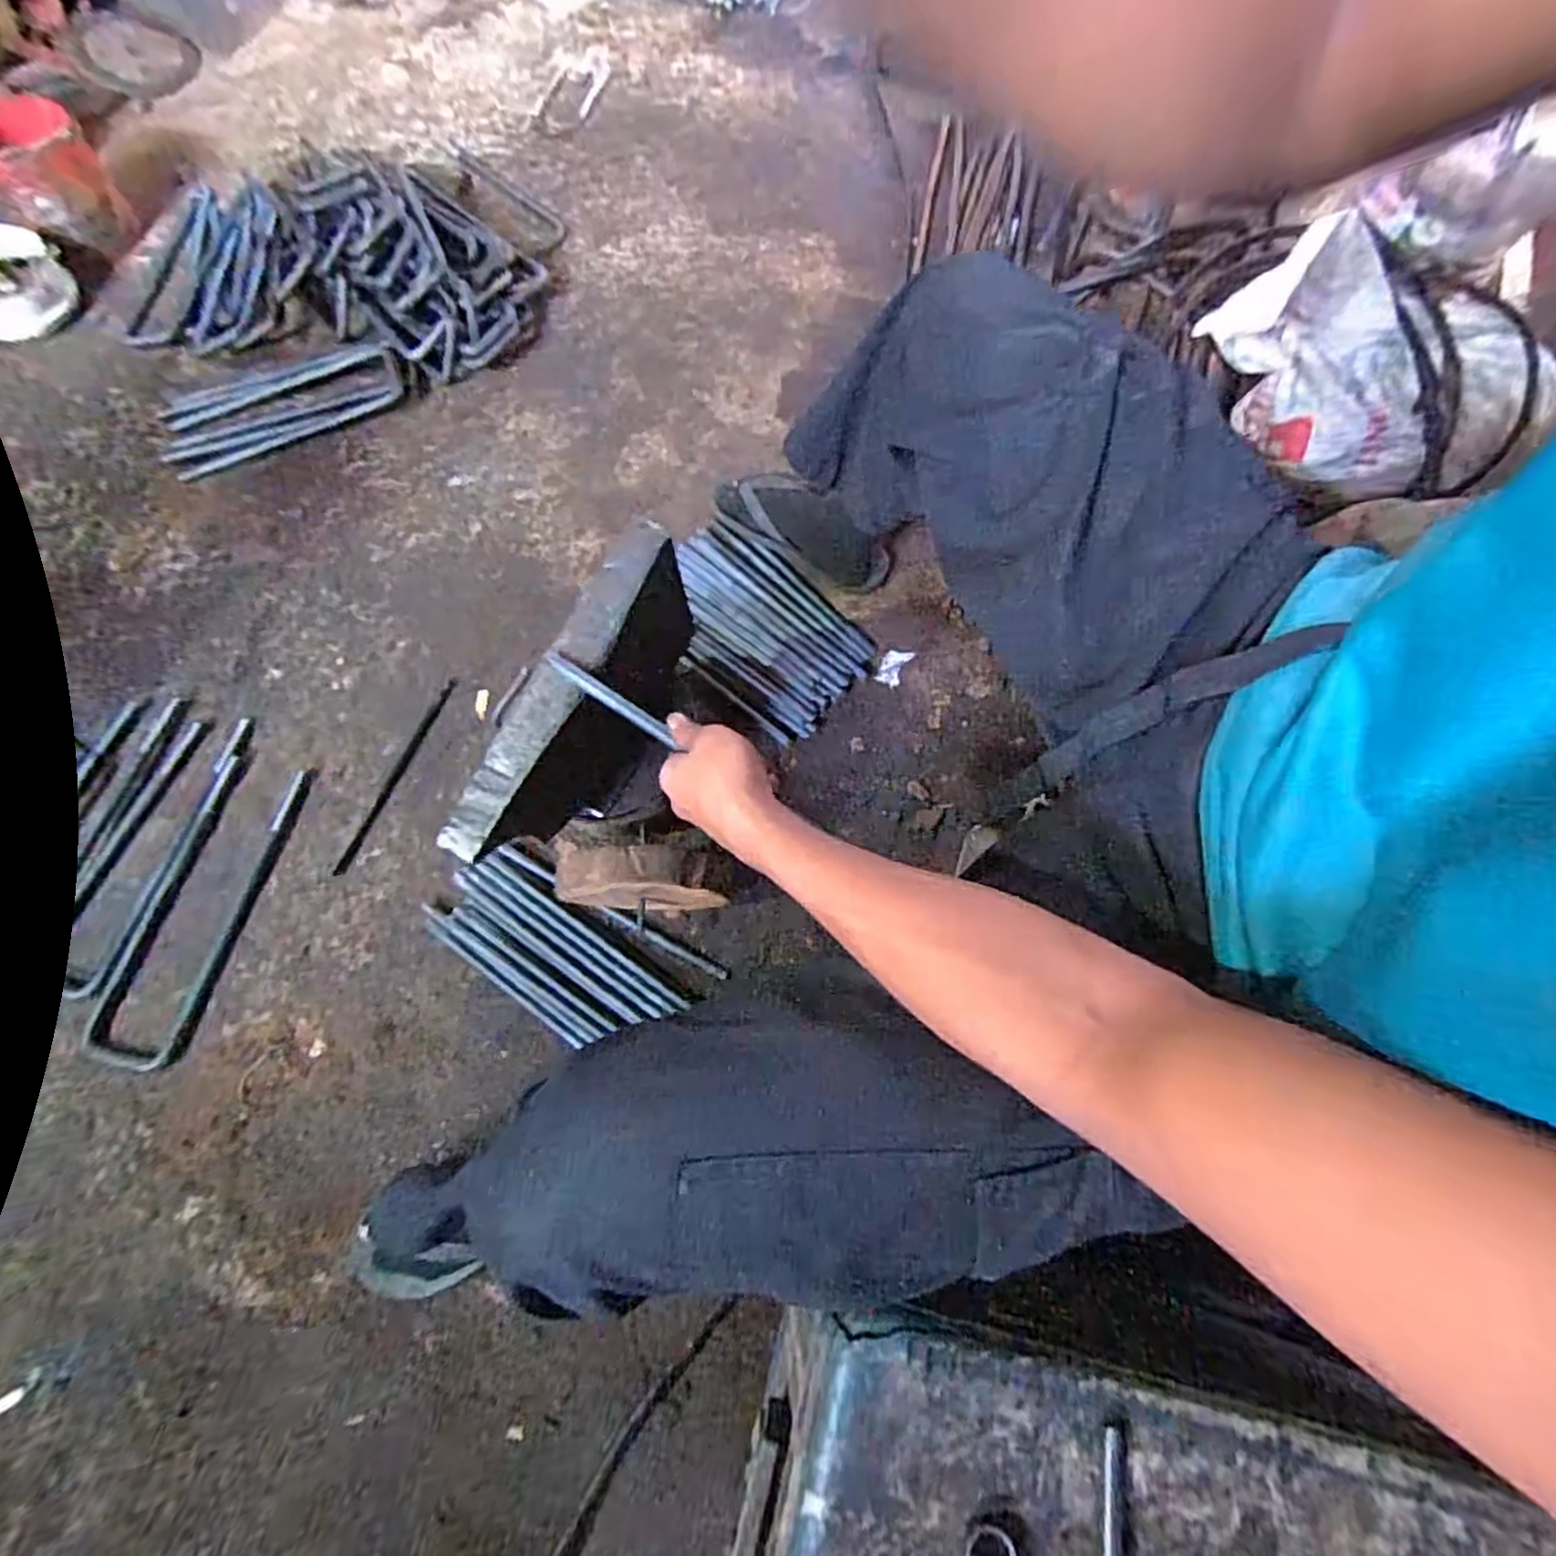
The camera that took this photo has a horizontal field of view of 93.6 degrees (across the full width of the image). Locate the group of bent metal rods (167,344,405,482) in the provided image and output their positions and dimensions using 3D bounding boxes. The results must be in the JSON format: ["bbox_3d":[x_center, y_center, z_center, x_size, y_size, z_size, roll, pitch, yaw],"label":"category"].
[{"bbox_3d":[-0.770,-0.582,1.142,0.360,0.020,0.140,-21,71,-6],"label":"group of bent metal rods"}]

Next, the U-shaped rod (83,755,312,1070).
[{"bbox_3d":[-0.688,0.151,0.871,0.121,0.011,0.365,10,71,5],"label":"U-shaped rod"}]

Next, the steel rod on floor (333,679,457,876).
[{"bbox_3d":[-0.486,-0.006,0.934,0.016,0.009,0.277,21,72,9],"label":"steel rod on floor"}]

